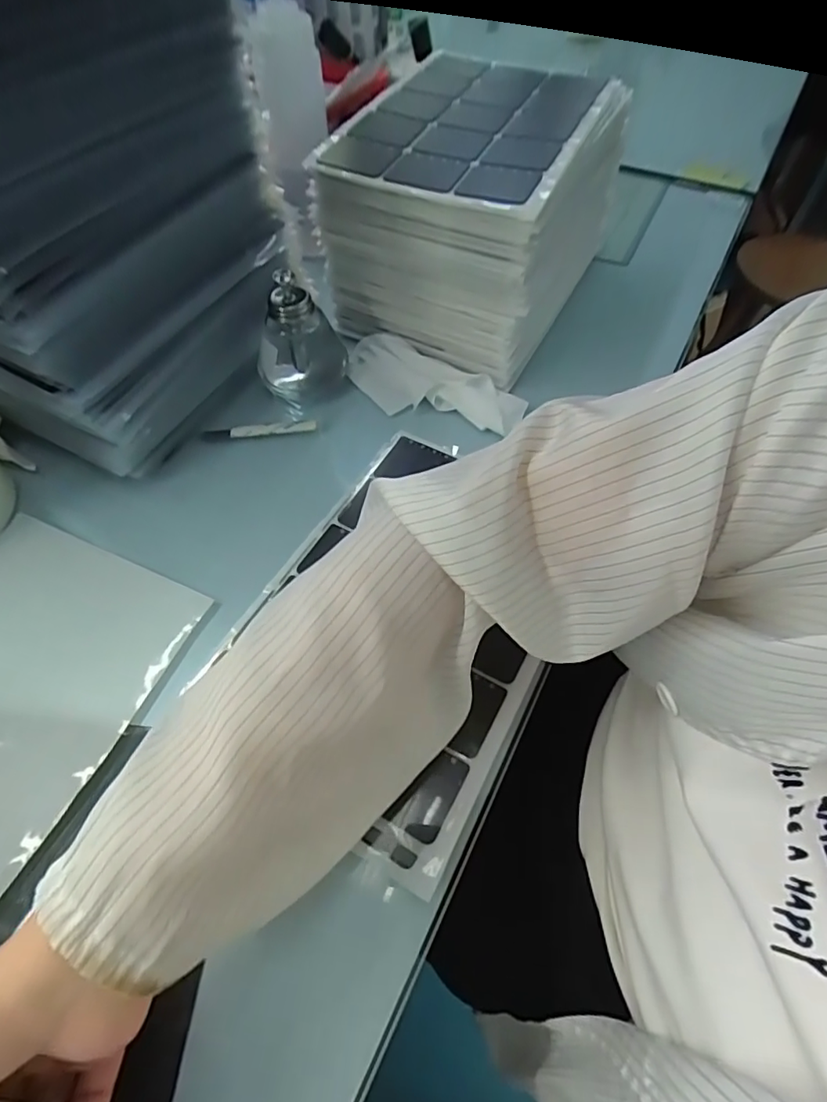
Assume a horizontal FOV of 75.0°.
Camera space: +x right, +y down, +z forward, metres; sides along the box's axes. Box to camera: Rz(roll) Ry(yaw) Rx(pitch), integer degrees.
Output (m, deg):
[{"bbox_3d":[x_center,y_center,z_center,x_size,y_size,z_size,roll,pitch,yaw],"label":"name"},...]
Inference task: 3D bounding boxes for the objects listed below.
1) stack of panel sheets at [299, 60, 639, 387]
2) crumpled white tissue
[{"bbox_3d":[0.044,-0.325,0.529,0.234,0.177,0.223,24,60,15],"label":"stack of panel sheets"},{"bbox_3d":[0.014,-0.154,0.506,0.176,0.024,0.066,27,61,16],"label":"crumpled white tissue"}]

